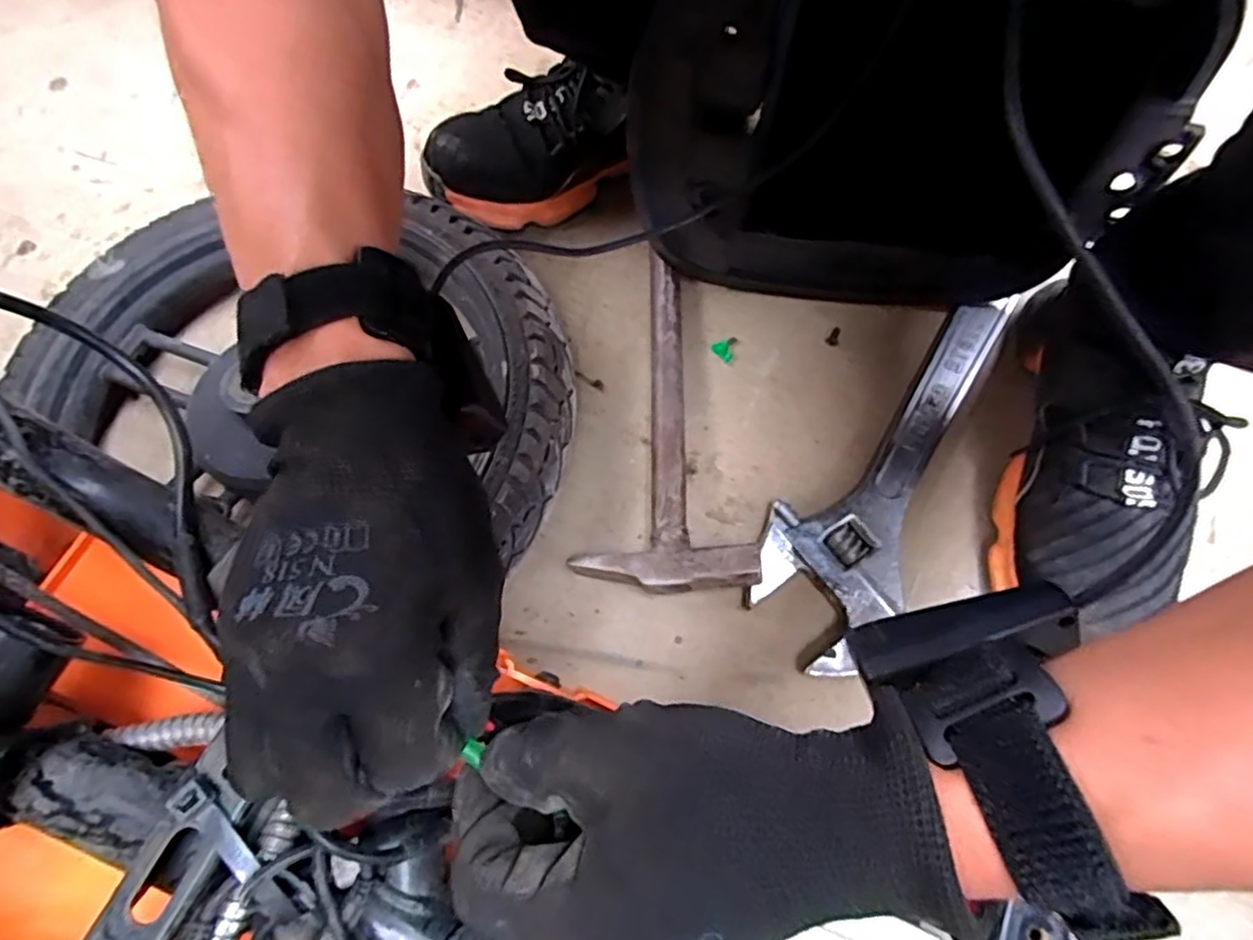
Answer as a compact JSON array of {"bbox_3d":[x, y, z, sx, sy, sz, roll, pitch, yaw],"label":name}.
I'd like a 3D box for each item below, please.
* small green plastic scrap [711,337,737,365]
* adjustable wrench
[{"bbox_3d":[0.076,-0.093,0.503,0.019,0.004,0.020,41,76,17],"label":"small green plastic scrap"},{"bbox_3d":[0.175,-0.013,0.459,0.089,0.026,0.304,27,72,12],"label":"adjustable wrench"}]

